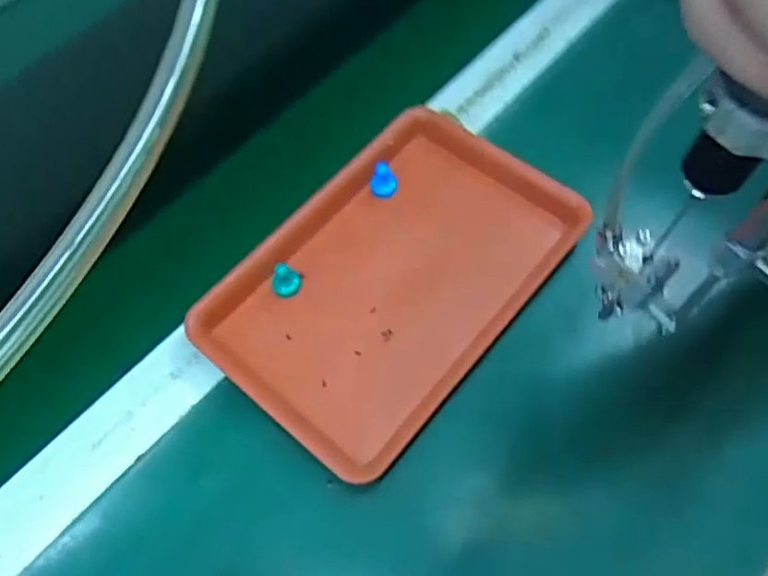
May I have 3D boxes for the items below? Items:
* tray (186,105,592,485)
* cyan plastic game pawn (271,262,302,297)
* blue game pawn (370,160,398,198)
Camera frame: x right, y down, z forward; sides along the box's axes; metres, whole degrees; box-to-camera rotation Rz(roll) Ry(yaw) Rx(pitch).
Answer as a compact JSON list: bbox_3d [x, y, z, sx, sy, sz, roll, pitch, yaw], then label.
[{"bbox_3d":[0.006,-0.010,0.400,0.156,0.023,0.233,39,73,16],"label":"tray"},{"bbox_3d":[-0.063,-0.005,0.394,0.019,0.021,0.014,-23,68,-8],"label":"cyan plastic game pawn"},{"bbox_3d":[0.000,-0.076,0.427,0.018,0.016,0.019,-4,67,0],"label":"blue game pawn"}]

